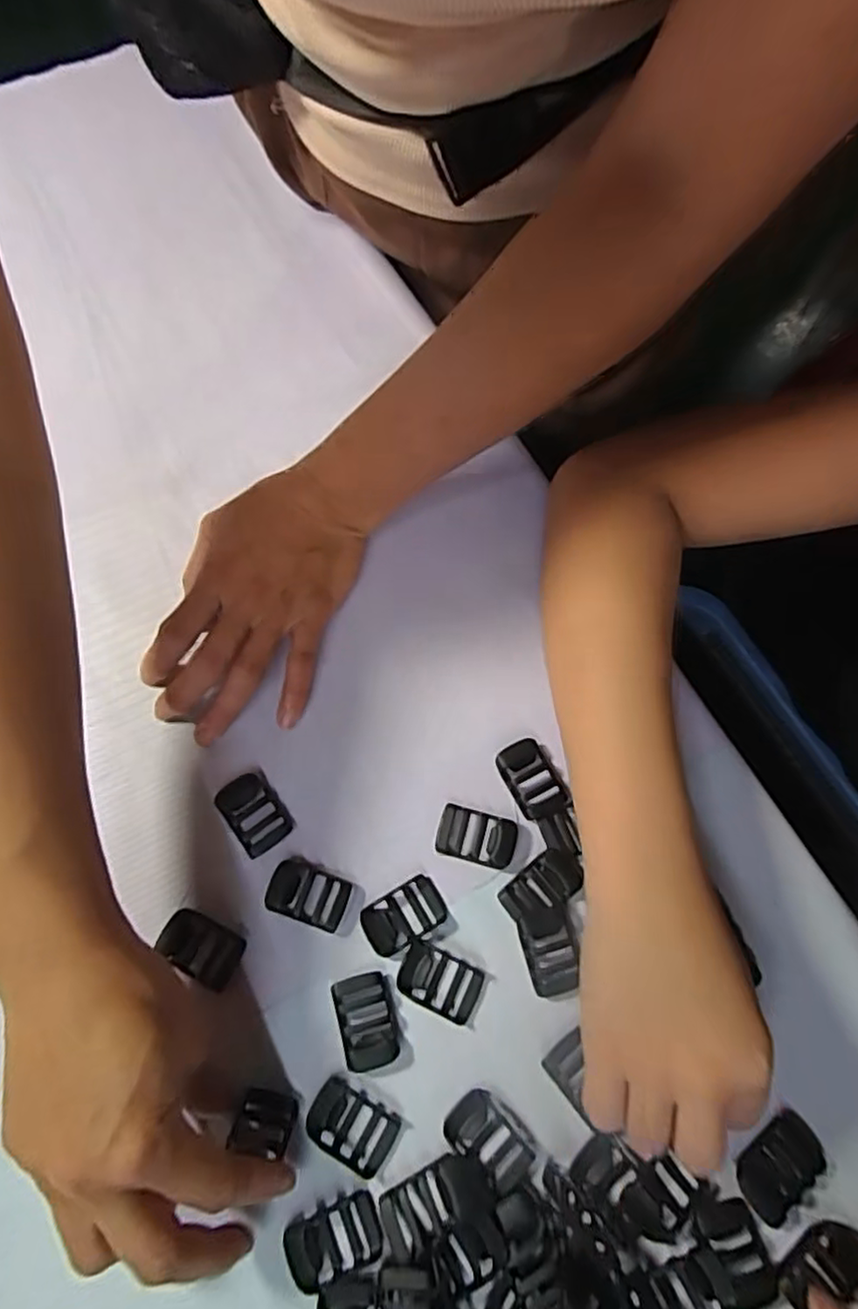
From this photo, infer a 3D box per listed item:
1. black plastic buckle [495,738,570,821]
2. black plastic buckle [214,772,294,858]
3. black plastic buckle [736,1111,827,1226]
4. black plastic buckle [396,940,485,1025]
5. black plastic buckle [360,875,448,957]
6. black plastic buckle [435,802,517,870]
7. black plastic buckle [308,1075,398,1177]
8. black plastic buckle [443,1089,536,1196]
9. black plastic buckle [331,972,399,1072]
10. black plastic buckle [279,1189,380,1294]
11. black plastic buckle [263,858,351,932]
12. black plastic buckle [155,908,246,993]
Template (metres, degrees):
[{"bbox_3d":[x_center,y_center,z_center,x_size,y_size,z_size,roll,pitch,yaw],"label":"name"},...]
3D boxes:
[{"bbox_3d":[0.053,0.063,0.342,0.027,0.006,0.042,-25,73,-10],"label":"black plastic buckle"},{"bbox_3d":[-0.089,0.079,0.333,0.025,0.004,0.038,-34,75,-13],"label":"black plastic buckle"},{"bbox_3d":[0.156,0.226,0.294,0.043,0.006,0.027,-33,75,-12],"label":"black plastic buckle"},{"bbox_3d":[0.005,0.154,0.312,0.038,0.004,0.024,23,72,6],"label":"black plastic buckle"},{"bbox_3d":[-0.012,0.127,0.320,0.039,0.004,0.025,-28,74,-11],"label":"black plastic buckle"},{"bbox_3d":[0.024,0.091,0.332,0.039,0.007,0.024,13,71,3],"label":"black plastic buckle"},{"bbox_3d":[-0.034,0.209,0.293,0.038,0.004,0.027,31,72,8],"label":"black plastic buckle"},{"bbox_3d":[0.027,0.213,0.292,0.038,0.004,0.025,37,74,10],"label":"black plastic buckle"},{"bbox_3d":[-0.030,0.168,0.305,0.025,0.004,0.039,-14,72,-7],"label":"black plastic buckle"},{"bbox_3d":[-0.040,0.247,0.280,0.039,0.004,0.026,-19,73,-9],"label":"black plastic buckle"},{"bbox_3d":[-0.059,0.116,0.320,0.037,0.004,0.025,20,71,5],"label":"black plastic buckle"},{"bbox_3d":[-0.106,0.136,0.309,0.038,0.005,0.025,27,72,7],"label":"black plastic buckle"}]

